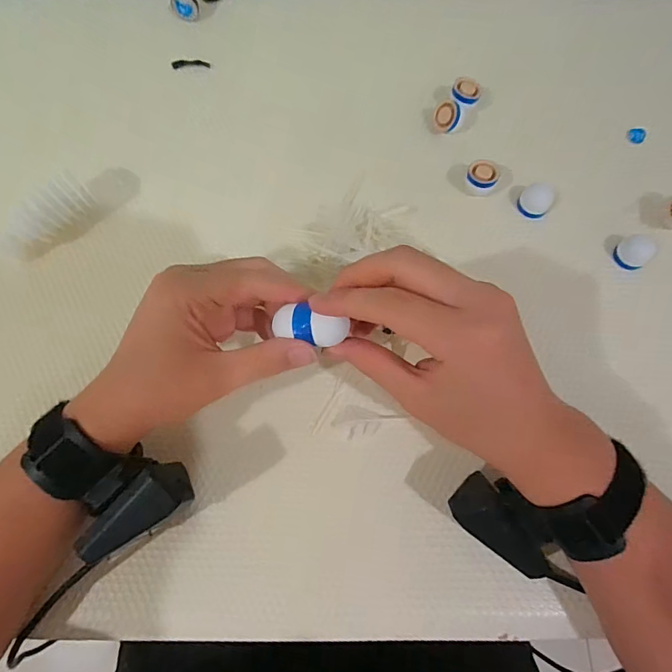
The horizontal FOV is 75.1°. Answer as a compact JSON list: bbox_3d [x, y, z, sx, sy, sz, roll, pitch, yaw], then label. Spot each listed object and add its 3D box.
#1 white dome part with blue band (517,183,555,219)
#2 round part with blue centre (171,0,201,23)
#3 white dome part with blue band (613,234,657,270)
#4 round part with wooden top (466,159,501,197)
[{"bbox_3d":[0.174,-0.118,0.381,0.026,0.017,0.025,0,72,0],"label":"white dome part with blue band"},{"bbox_3d":[-0.153,-0.335,0.444,0.028,0.026,0.012,-7,30,-20],"label":"round part with blue centre"},{"bbox_3d":[0.250,-0.071,0.365,0.028,0.015,0.027,0,72,0],"label":"white dome part with blue band"},{"bbox_3d":[0.127,-0.138,0.383,0.026,0.022,0.027,0,72,0],"label":"round part with wooden top"}]

